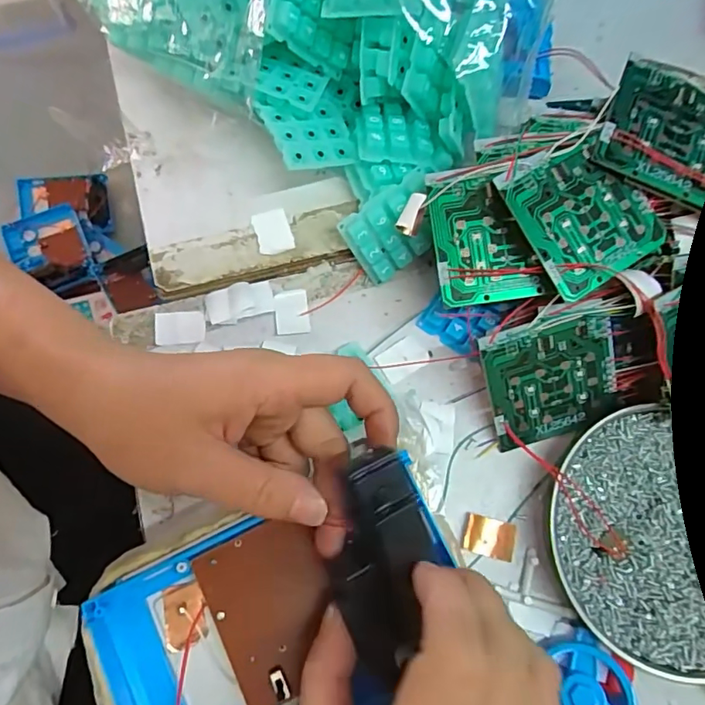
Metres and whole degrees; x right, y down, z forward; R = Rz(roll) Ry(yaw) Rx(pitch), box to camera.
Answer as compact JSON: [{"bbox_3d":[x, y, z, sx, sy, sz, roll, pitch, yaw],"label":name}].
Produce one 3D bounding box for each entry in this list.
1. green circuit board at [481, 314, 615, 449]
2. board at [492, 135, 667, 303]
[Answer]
[{"bbox_3d":[0.111,0.016,0.287,0.070,0.004,0.074,-17,112,0],"label":"green circuit board"},{"bbox_3d":[0.118,-0.073,0.264,0.067,0.004,0.072,-33,90,-11],"label":"board"}]

